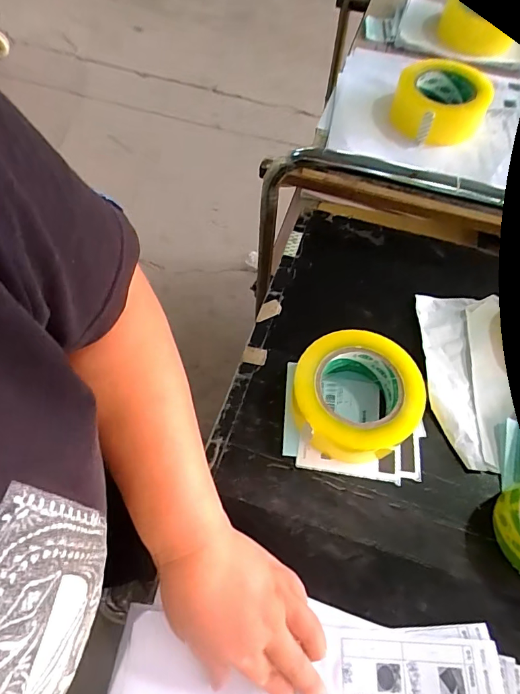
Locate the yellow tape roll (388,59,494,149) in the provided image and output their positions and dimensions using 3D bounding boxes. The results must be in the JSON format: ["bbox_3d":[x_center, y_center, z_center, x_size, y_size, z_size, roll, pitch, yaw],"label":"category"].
[{"bbox_3d":[0.258,-0.350,0.636,0.131,0.051,0.135,17,62,10],"label":"yellow tape roll"}]

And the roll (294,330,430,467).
[{"bbox_3d":[0.096,0.048,0.447,0.119,0.052,0.119,0,60,0],"label":"roll"}]

